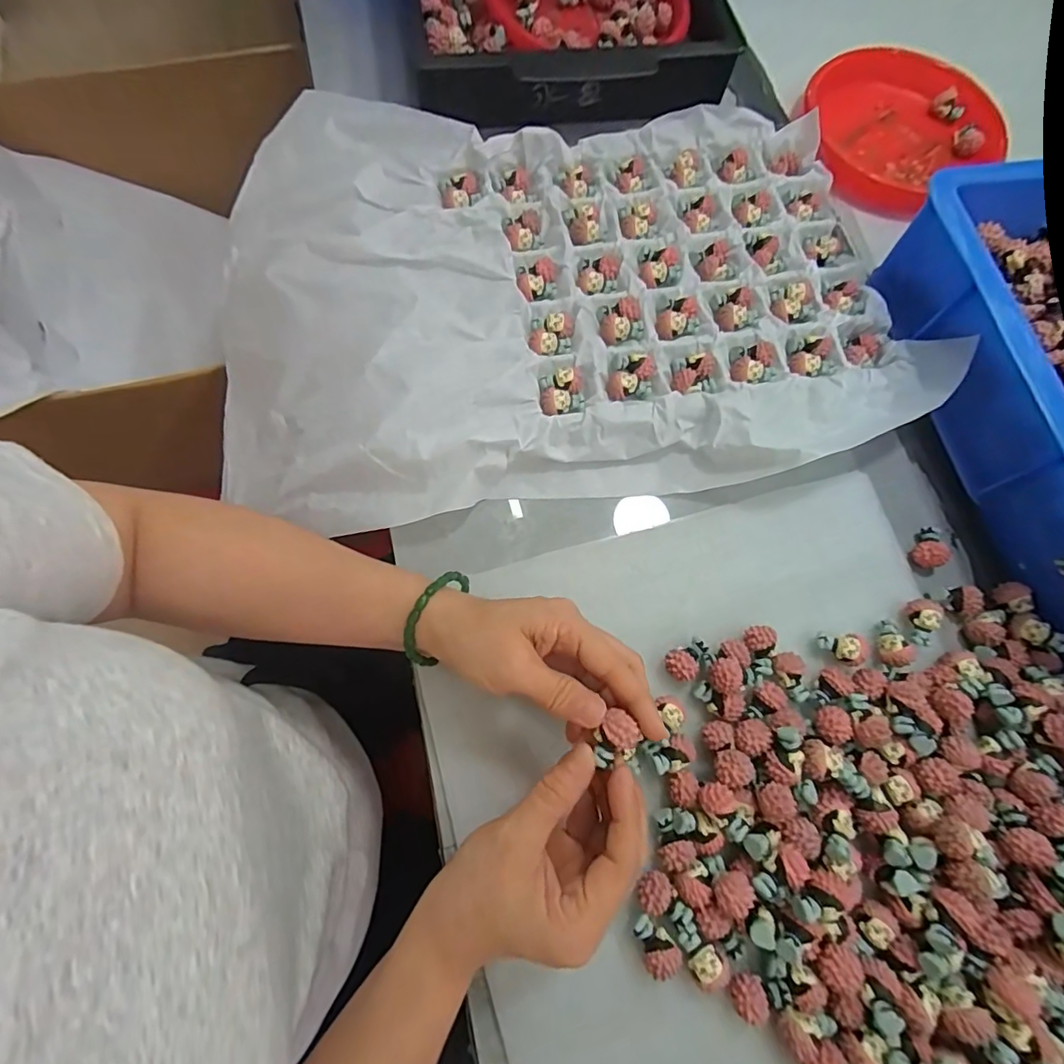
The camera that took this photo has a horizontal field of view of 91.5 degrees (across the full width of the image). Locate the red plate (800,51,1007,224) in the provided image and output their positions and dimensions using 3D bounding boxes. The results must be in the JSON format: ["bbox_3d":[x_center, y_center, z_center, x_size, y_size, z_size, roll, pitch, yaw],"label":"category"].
[{"bbox_3d":[0.334,-0.354,0.465,0.178,0.035,0.157,15,73,2],"label":"red plate"}]

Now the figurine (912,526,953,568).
[{"bbox_3d":[0.274,0.010,0.355,0.016,0.017,0.029,18,75,3],"label":"figurine"}]

